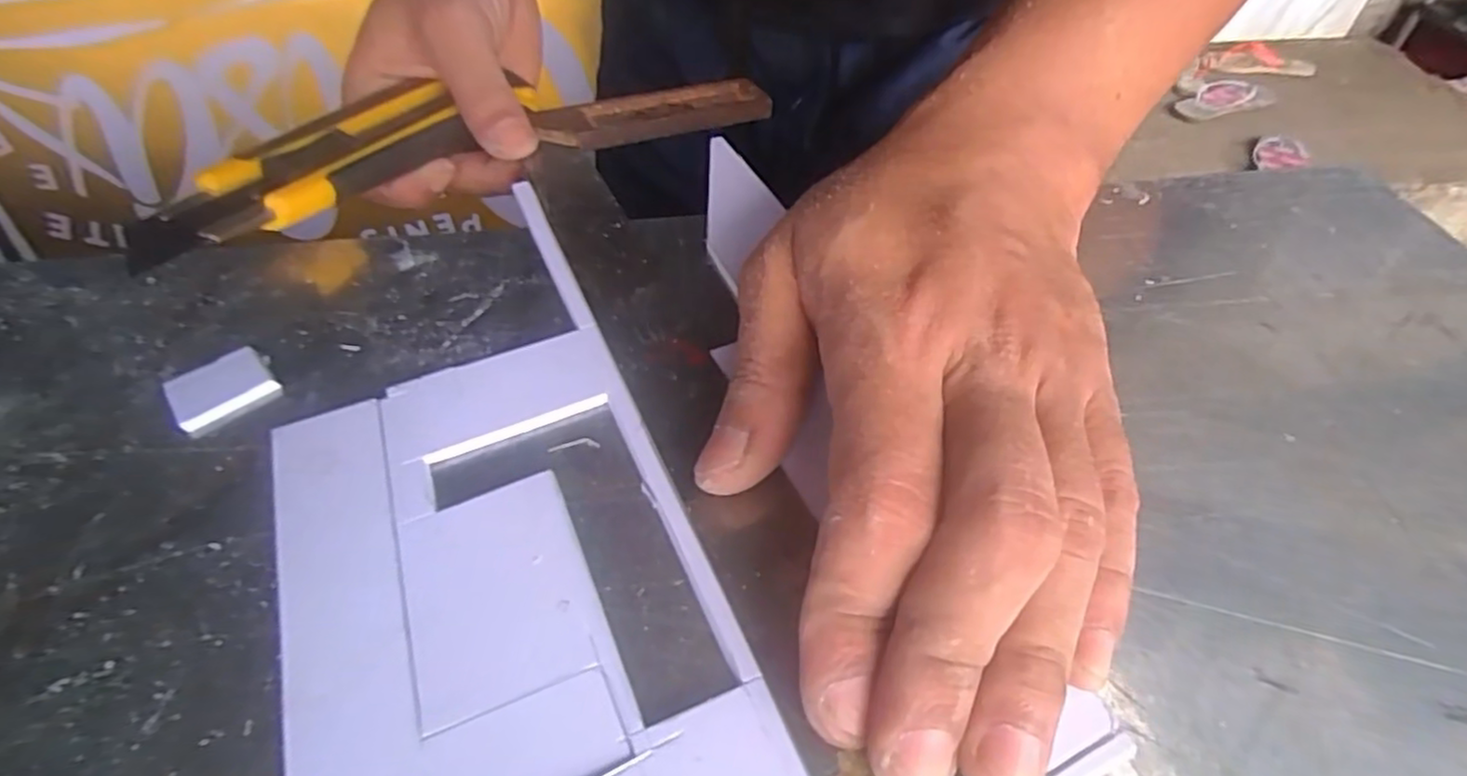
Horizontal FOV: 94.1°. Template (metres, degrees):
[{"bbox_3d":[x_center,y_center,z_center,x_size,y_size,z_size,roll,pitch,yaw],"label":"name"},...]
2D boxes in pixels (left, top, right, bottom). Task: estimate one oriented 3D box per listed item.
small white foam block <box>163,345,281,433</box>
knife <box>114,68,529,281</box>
[{"bbox_3d":[-0.140,0.000,0.186,0.021,0.004,0.023,36,56,28],"label":"small white foam block"},{"bbox_3d":[-0.135,-0.085,0.245,0.027,0.018,0.159,21,45,18],"label":"knife"}]

